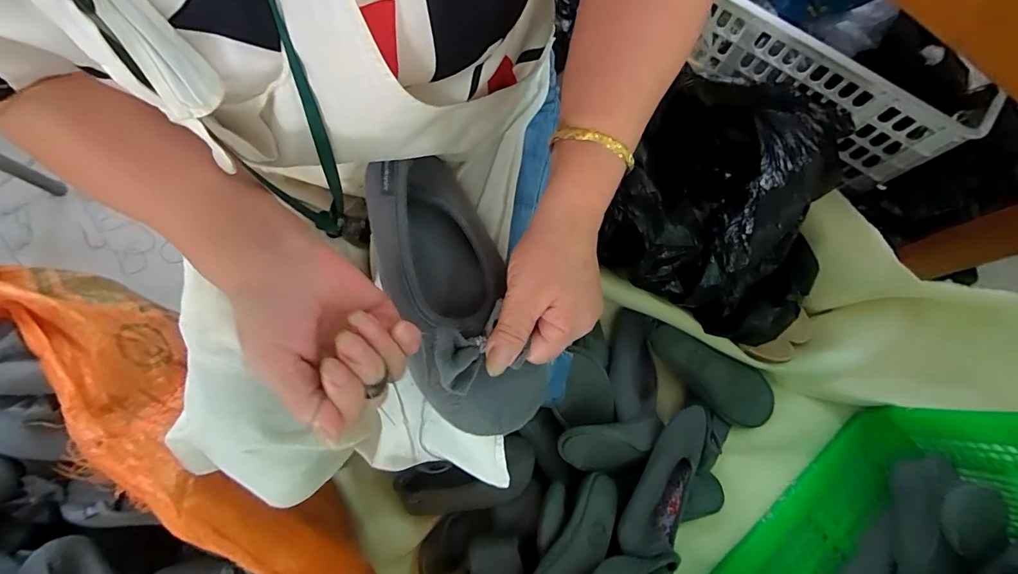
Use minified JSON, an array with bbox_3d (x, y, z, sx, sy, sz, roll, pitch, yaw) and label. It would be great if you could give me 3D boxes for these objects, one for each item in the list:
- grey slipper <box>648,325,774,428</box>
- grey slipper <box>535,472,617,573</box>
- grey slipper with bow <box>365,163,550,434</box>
[{"bbox_3d":[0.349,0.151,0.763,0.236,0.043,0.087,36,79,6],"label":"grey slipper"},{"bbox_3d":[0.083,0.382,0.615,0.085,0.057,0.240,25,78,4],"label":"grey slipper"},{"bbox_3d":[-0.045,-0.001,0.327,0.085,0.047,0.215,-20,77,-6],"label":"grey slipper with bow"}]

